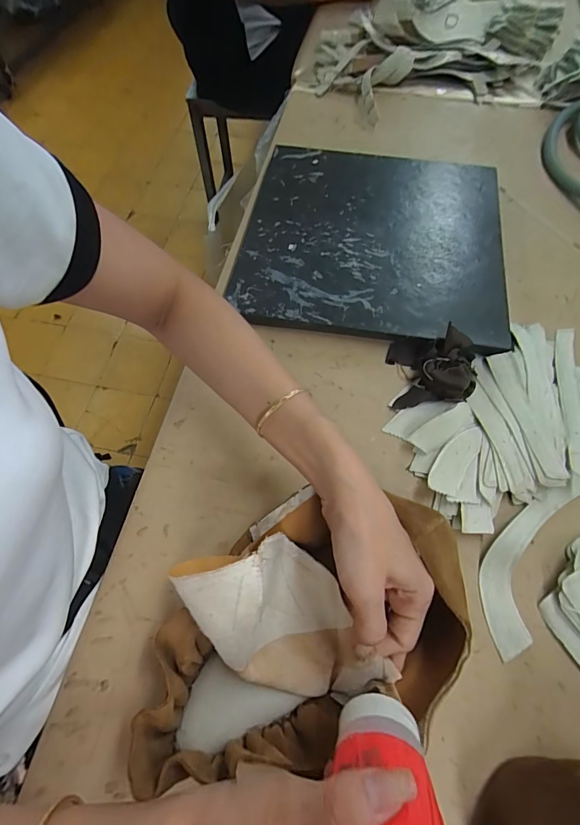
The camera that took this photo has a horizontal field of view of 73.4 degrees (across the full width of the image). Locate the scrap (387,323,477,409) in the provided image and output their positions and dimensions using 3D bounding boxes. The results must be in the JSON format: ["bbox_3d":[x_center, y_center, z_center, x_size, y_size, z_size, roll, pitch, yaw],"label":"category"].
[{"bbox_3d":[0.144,-0.047,0.396,0.077,0.040,0.075,-2,64,-1],"label":"scrap"}]

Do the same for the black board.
[{"bbox_3d":[0.104,-0.216,0.486,0.304,0.028,0.303,9,64,5],"label":"black board"}]

